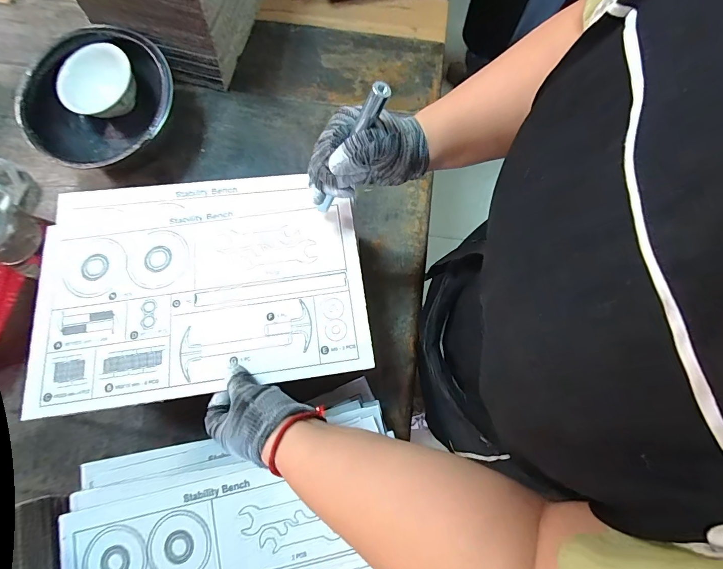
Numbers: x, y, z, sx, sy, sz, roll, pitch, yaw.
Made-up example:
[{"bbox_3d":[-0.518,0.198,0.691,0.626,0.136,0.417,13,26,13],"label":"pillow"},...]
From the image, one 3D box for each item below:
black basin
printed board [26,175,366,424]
[{"bbox_3d":[-0.432,-0.298,0.626,0.231,0.105,0.236,0,77,-1],"label":"black basin"},{"bbox_3d":[-0.188,-0.010,0.427,0.367,0.006,0.261,-8,71,-2],"label":"printed board"}]

